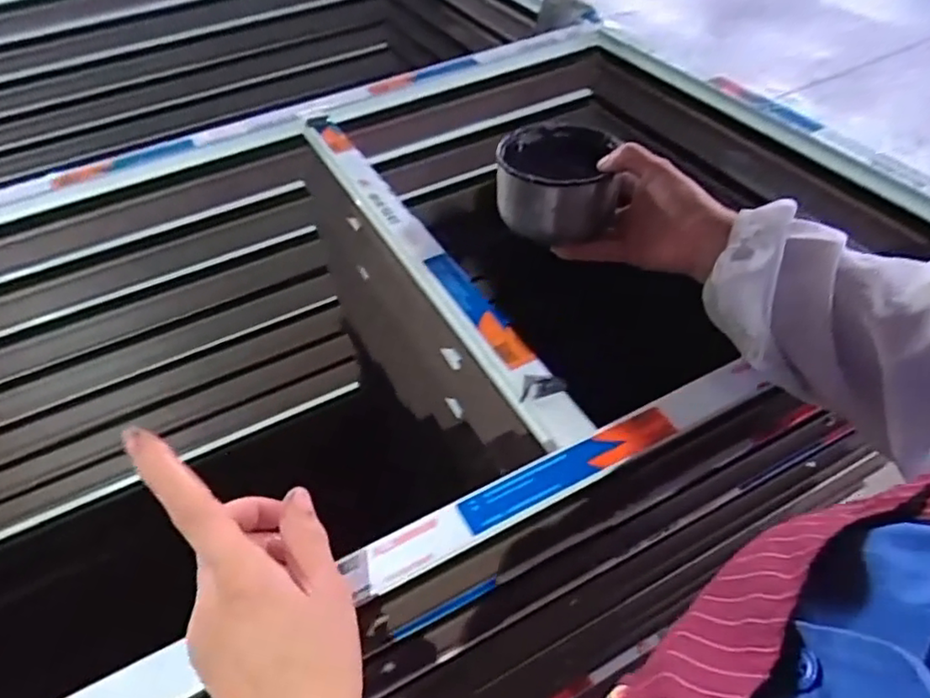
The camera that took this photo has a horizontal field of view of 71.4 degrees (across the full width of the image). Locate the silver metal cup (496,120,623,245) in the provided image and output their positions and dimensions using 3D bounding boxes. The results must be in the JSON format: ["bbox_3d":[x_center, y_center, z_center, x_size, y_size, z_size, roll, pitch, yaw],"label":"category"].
[{"bbox_3d":[0.078,-0.153,0.563,0.094,0.059,0.112,3,49,7],"label":"silver metal cup"}]

